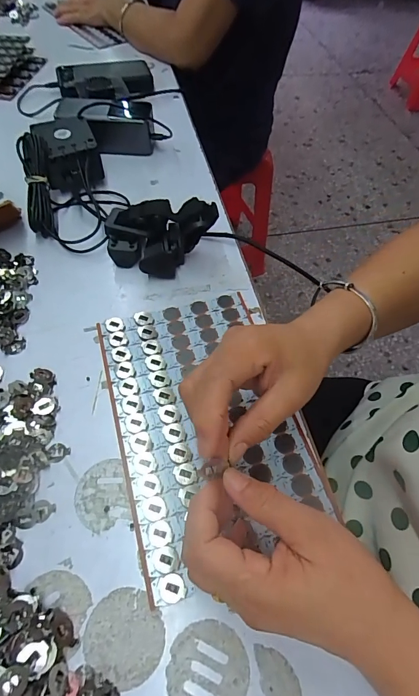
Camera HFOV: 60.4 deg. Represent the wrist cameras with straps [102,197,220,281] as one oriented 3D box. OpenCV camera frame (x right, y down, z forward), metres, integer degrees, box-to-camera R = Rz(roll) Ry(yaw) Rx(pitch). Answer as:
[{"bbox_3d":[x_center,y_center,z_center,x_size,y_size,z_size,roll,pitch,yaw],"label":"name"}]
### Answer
[{"bbox_3d":[-0.057,-0.119,0.398,0.116,0.072,0.060,11,59,3],"label":"wrist cameras with straps"}]

